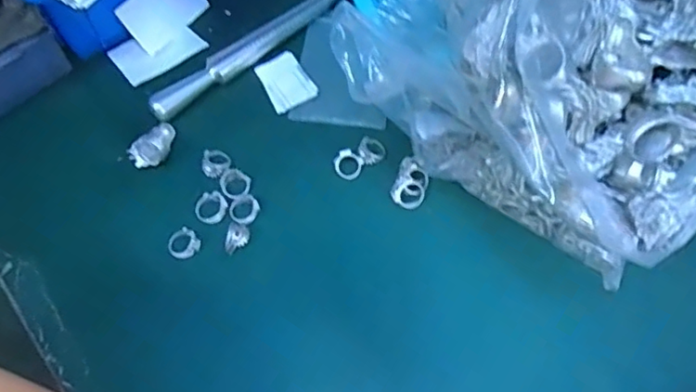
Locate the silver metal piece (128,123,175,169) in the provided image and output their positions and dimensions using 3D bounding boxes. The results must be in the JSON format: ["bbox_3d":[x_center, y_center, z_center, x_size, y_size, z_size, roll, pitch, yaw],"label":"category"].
[{"bbox_3d":[-0.150,-0.039,0.449,0.021,0.018,0.042,33,67,17],"label":"silver metal piece"}]

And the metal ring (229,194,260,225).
[{"bbox_3d":[-0.078,0.009,0.432,0.021,0.007,0.023,0,61,0],"label":"metal ring"}]

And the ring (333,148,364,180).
[{"bbox_3d":[0.000,-0.024,0.448,0.023,0.004,0.022,1,85,-8],"label":"ring"}]

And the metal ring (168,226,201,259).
[{"bbox_3d":[-0.121,0.035,0.420,0.022,0.007,0.020,0,61,0],"label":"metal ring"}]

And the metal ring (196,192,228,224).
[{"bbox_3d":[-0.103,0.009,0.434,0.024,0.007,0.024,0,61,0],"label":"metal ring"}]

